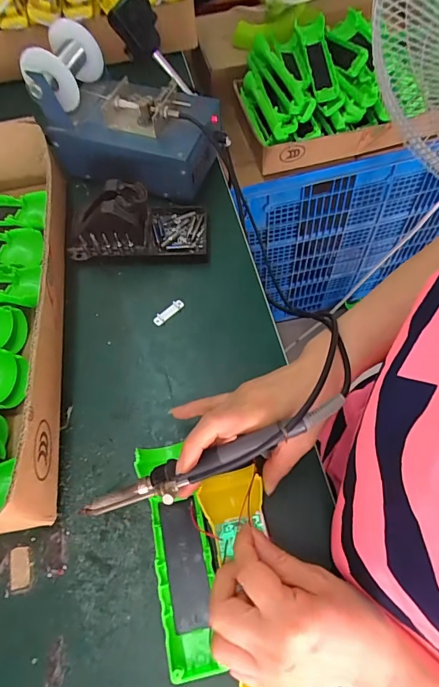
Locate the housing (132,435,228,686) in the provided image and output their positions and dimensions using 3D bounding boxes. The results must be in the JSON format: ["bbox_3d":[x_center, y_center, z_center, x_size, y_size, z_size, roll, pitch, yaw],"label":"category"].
[{"bbox_3d":[-0.031,0.159,0.316,0.043,0.026,0.162,-12,67,-6],"label":"housing"}]

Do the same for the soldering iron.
[{"bbox_3d":[-0.009,0.083,0.275,0.198,0.024,0.028,-25,64,11],"label":"soldering iron"}]

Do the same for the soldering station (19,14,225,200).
[{"bbox_3d":[-0.107,-0.264,0.465,0.200,0.116,0.110,14,65,10],"label":"soldering station"}]

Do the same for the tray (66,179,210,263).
[{"bbox_3d":[-0.090,-0.138,0.443,0.152,0.068,0.077,-1,63,3],"label":"tray"}]

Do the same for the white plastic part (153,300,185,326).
[{"bbox_3d":[-0.054,-0.033,0.426,0.038,0.006,0.010,-38,69,-17],"label":"white plastic part"}]

